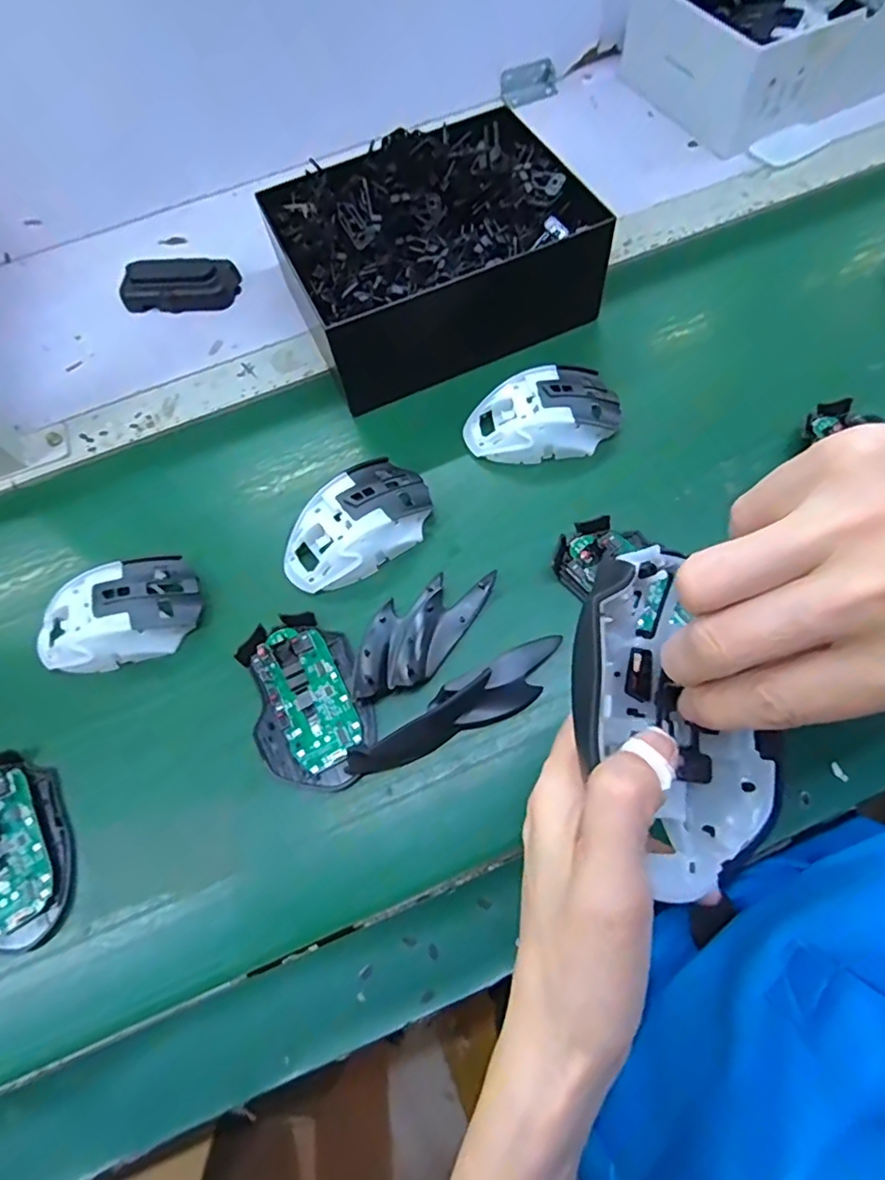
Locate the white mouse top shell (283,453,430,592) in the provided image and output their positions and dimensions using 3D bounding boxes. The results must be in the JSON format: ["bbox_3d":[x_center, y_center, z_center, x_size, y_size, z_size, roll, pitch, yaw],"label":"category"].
[{"bbox_3d":[-0.061,-0.047,0.415,0.113,0.035,0.065,-42,66,-13],"label":"white mouse top shell"}]

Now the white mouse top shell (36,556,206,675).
[{"bbox_3d":[-0.226,0.017,0.401,0.117,0.038,0.065,-18,62,-2],"label":"white mouse top shell"}]

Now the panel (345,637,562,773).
[{"bbox_3d":[0.008,0.074,0.358,0.143,0.026,0.031,-25,63,-5],"label":"panel"}]

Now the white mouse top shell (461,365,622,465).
[{"bbox_3d":[0.076,-0.132,0.447,0.118,0.044,0.064,-10,63,3],"label":"white mouse top shell"}]

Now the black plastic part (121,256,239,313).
[{"bbox_3d":[-0.247,-0.286,0.546,0.106,0.019,0.049,-5,63,5],"label":"black plastic part"}]

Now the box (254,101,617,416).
[{"bbox_3d":[-0.009,-0.278,0.483,0.229,0.099,0.186,-22,63,-4],"label":"box"}]

